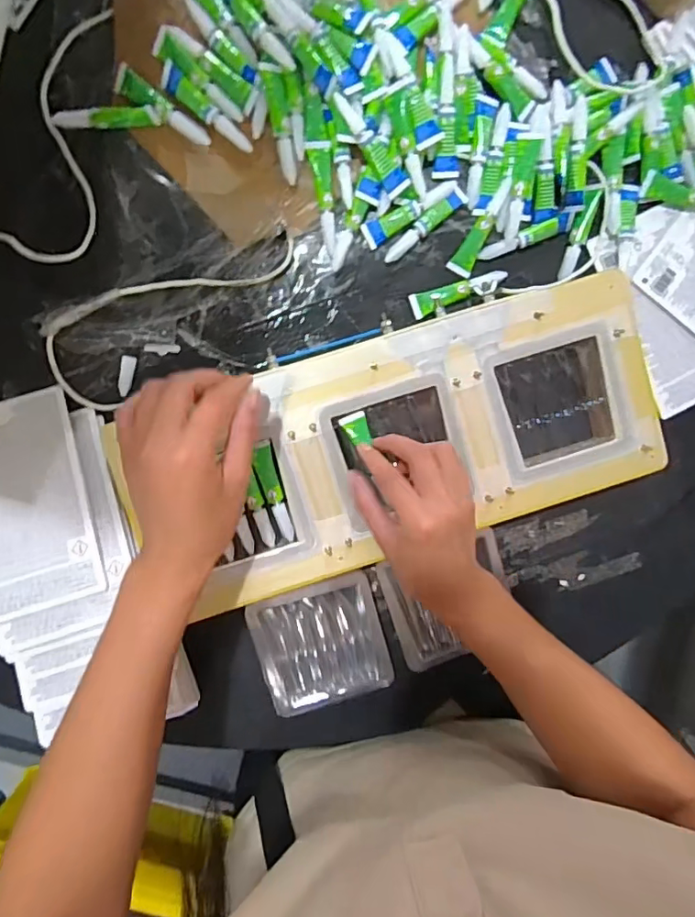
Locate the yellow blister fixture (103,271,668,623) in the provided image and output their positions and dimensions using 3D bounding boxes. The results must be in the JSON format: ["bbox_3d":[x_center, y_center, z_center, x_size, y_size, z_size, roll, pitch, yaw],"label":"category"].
[{"bbox_3d":[0.043,-0.009,0.432,0.415,0.022,0.176,-22,98,-2],"label":"yellow blister fixture"}]

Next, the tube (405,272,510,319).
[{"bbox_3d":[0.094,-0.138,0.446,0.083,0.020,0.020,-17,98,-1],"label":"tube"}]

